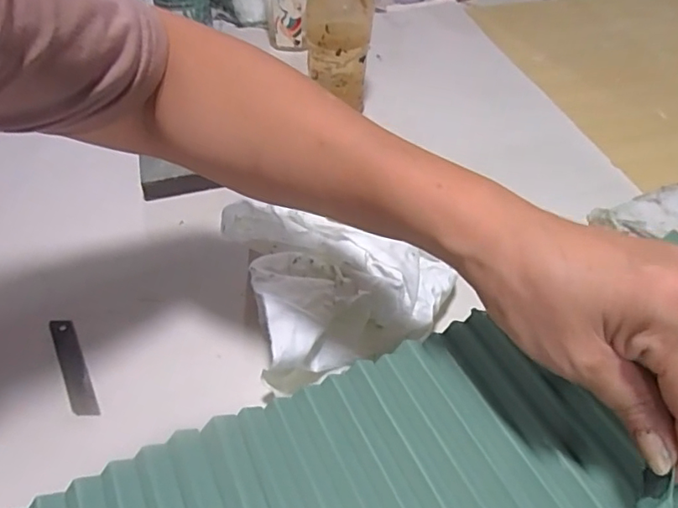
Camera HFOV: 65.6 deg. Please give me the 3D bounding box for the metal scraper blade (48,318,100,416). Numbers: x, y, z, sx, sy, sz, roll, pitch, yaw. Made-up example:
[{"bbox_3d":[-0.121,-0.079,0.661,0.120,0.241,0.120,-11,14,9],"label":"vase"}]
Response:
[{"bbox_3d":[-0.207,0.087,0.409,0.017,0.006,0.099,-16,44,-29],"label":"metal scraper blade"}]

